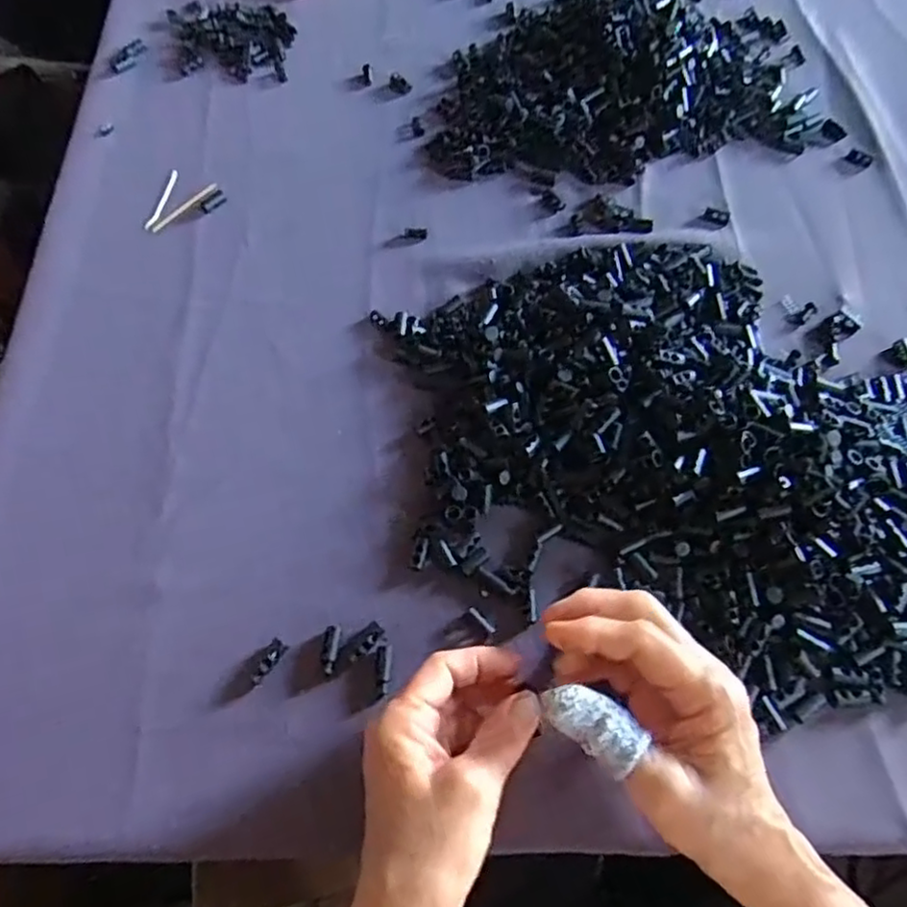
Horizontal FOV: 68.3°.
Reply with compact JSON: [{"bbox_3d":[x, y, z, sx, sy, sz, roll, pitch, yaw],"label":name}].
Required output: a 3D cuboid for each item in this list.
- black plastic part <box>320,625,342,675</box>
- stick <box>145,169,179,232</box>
[{"bbox_3d":[-0.066,0.105,0.357,0.008,0.010,0.025,5,66,2],"label":"black plastic part"},{"bbox_3d":[-0.211,-0.185,0.485,0.007,0.004,0.057,9,66,3],"label":"stick"}]

